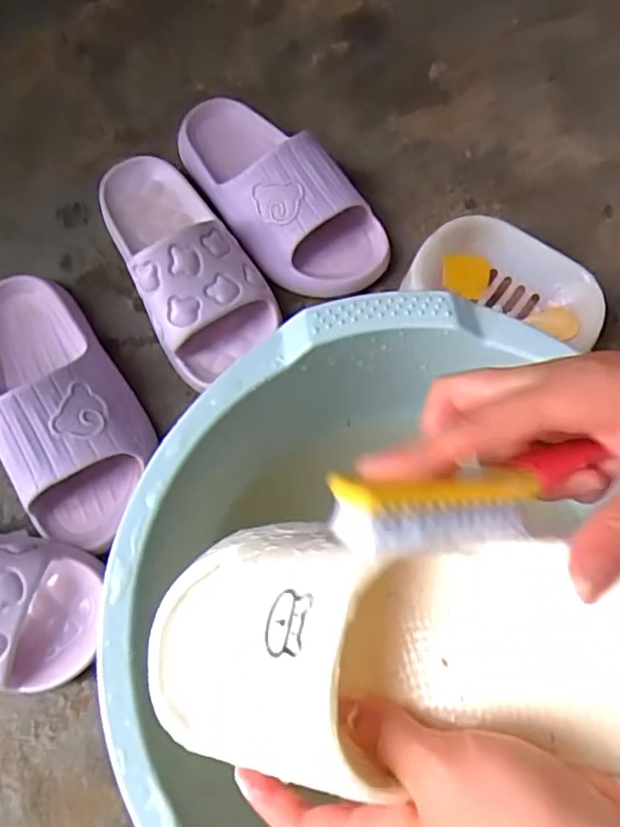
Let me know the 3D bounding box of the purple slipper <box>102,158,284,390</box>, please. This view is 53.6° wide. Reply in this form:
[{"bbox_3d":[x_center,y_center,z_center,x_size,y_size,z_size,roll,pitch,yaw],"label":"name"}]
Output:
[{"bbox_3d":[-0.111,-0.142,0.539,0.103,0.075,0.245,-27,72,-9],"label":"purple slipper"}]

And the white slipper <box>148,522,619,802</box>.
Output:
[{"bbox_3d":[0.038,0.096,0.244,0.248,0.069,0.097,-3,70,13],"label":"white slipper"}]

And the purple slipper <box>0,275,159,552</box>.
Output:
[{"bbox_3d":[-0.206,-0.016,0.497,0.106,0.069,0.248,-27,72,-9],"label":"purple slipper"}]

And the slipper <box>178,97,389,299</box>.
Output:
[{"bbox_3d":[-0.034,-0.214,0.567,0.109,0.069,0.245,-36,74,-11],"label":"slipper"}]

